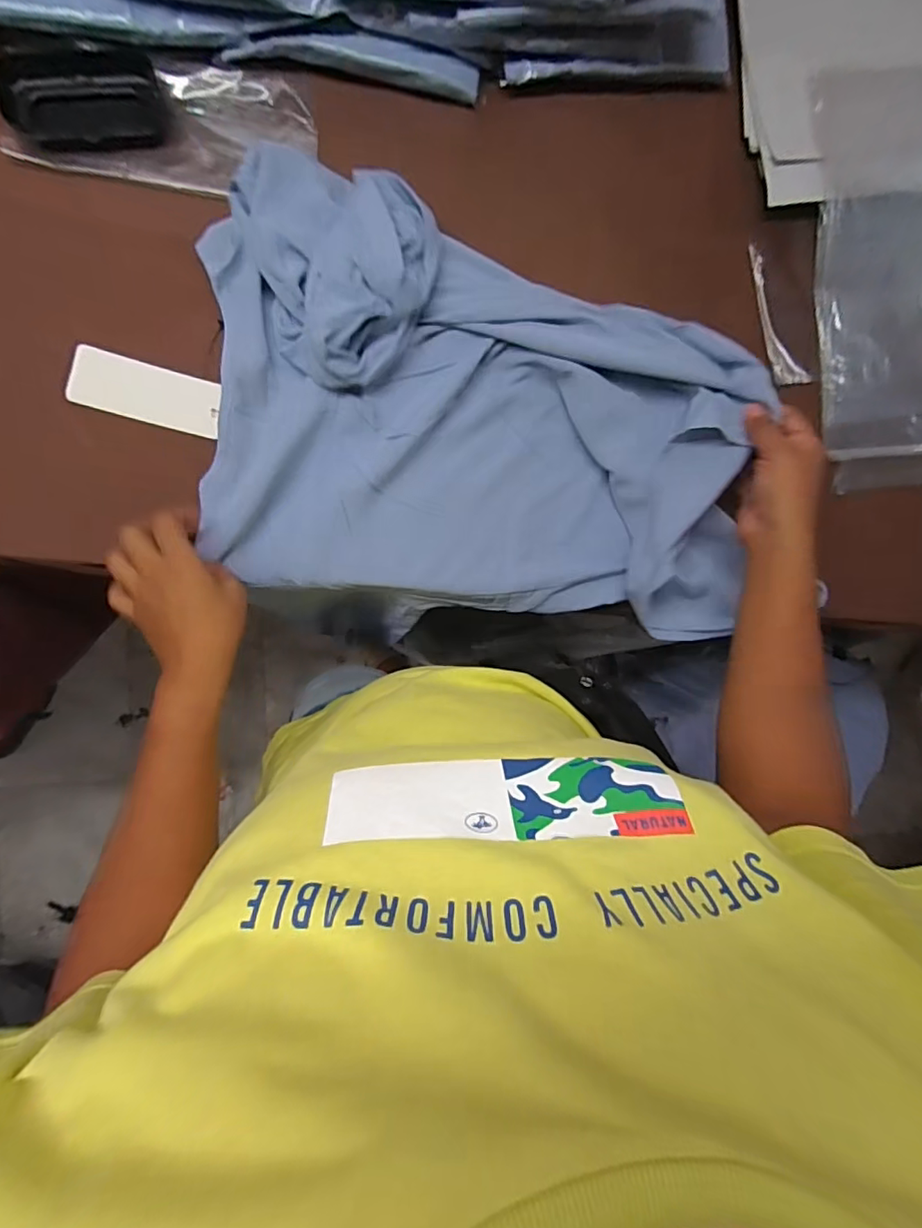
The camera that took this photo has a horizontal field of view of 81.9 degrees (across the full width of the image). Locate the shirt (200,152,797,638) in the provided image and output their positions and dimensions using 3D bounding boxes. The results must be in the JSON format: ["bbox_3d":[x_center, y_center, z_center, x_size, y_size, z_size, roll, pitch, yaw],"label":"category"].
[{"bbox_3d":[0.039,-0.170,0.451,0.484,0.074,0.330,8,95,-7],"label":"shirt"}]

